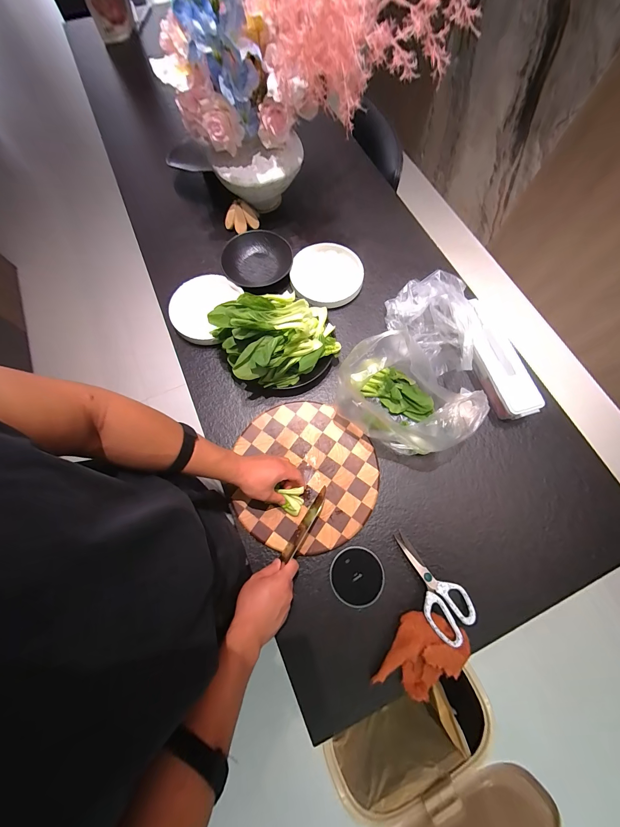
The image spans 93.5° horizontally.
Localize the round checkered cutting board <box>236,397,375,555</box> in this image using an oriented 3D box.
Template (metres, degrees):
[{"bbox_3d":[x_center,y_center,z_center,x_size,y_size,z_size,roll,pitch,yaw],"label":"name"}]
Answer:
[{"bbox_3d":[-0.008,0.130,0.639,0.295,0.027,0.311,0,72,1],"label":"round checkered cutting board"}]

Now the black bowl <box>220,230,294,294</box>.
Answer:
[{"bbox_3d":[-0.134,-0.410,0.809,0.186,0.051,0.211,-25,73,-7],"label":"black bowl"}]

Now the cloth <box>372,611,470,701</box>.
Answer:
[{"bbox_3d":[0.202,0.439,0.520,0.113,0.037,0.148,31,75,10],"label":"cloth"}]

